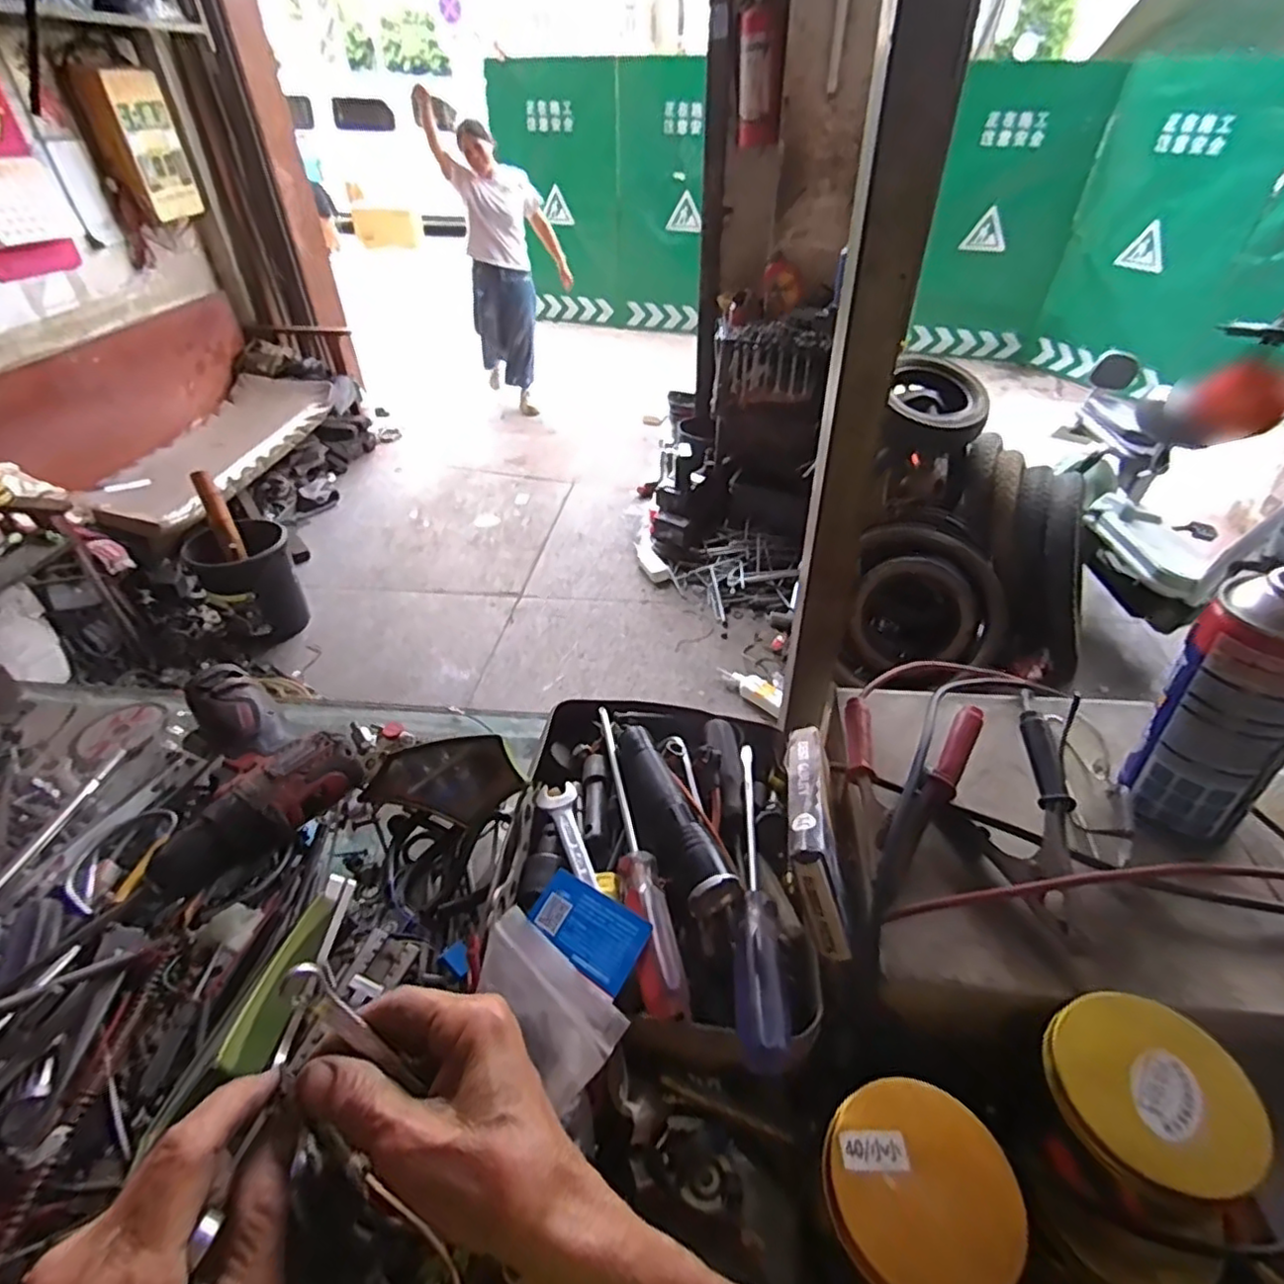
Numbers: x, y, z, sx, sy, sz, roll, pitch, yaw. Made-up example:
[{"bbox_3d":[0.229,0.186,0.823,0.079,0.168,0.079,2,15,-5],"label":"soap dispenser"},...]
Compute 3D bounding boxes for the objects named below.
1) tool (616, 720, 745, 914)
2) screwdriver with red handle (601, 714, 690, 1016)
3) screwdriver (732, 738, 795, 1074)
[{"bbox_3d":[0.012,0.114,0.439,0.039,0.037,0.146,-17,42,-18],"label":"tool"},{"bbox_3d":[-0.007,0.121,0.429,0.023,0.026,0.228,-7,40,-7],"label":"screwdriver with red handle"},{"bbox_3d":[0.072,0.152,0.417,0.028,0.032,0.233,3,26,5],"label":"screwdriver"}]

